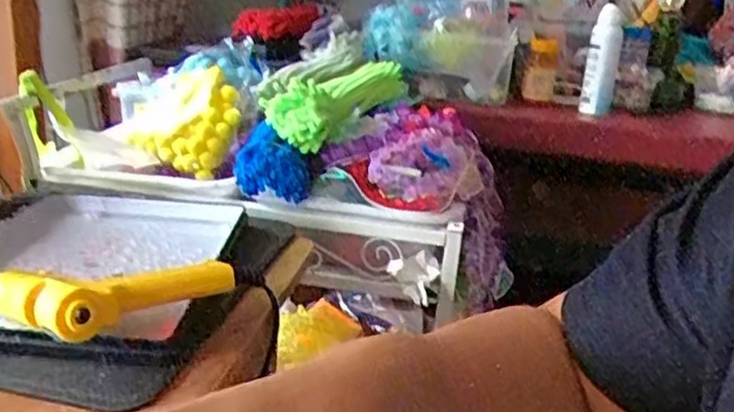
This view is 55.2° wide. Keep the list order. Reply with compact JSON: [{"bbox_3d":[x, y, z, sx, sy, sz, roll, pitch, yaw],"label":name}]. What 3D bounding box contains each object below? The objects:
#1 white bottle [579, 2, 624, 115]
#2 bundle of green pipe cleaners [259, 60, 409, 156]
[{"bbox_3d":[0.346,-0.213,1.033,0.043,0.157,0.047,12,21,20],"label":"white bottle"},{"bbox_3d":[-0.029,-0.134,0.874,0.085,0.058,0.307,10,21,16],"label":"bundle of green pipe cleaners"}]

